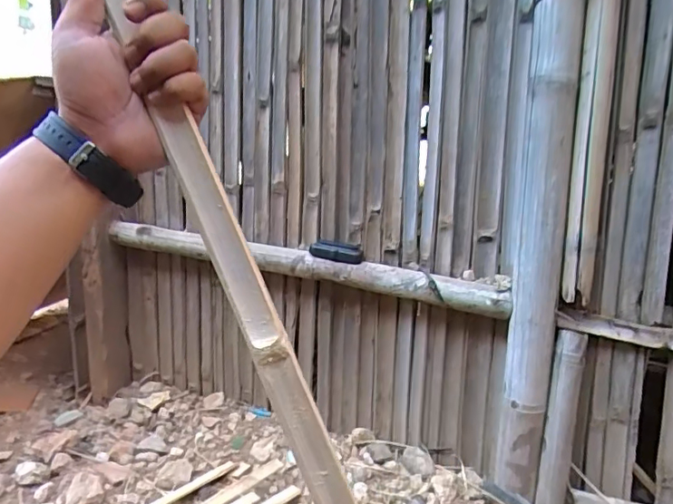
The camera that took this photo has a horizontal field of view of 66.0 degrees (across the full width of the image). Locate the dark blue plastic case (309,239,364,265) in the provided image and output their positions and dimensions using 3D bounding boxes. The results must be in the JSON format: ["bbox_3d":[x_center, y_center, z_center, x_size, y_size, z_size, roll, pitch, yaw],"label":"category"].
[{"bbox_3d":[-0.001,-0.002,1.053,0.110,0.040,0.030,8,14,14],"label":"dark blue plastic case"}]

